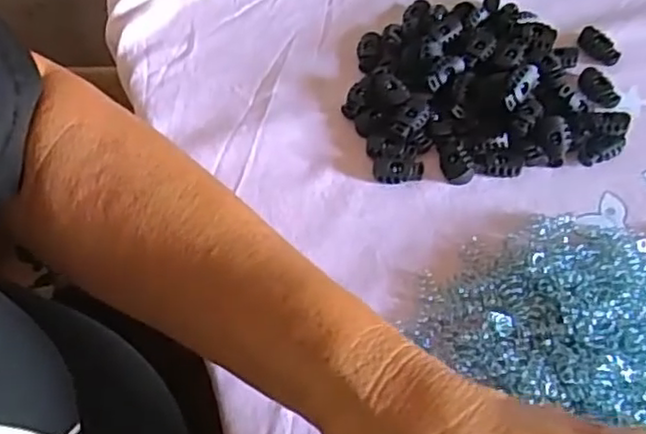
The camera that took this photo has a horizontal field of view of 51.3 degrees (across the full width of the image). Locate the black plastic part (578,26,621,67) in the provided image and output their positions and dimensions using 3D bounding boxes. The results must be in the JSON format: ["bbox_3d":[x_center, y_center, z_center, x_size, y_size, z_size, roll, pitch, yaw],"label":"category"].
[{"bbox_3d":[0.175,-0.108,0.426,0.018,0.010,0.027,-19,58,-9],"label":"black plastic part"}]

